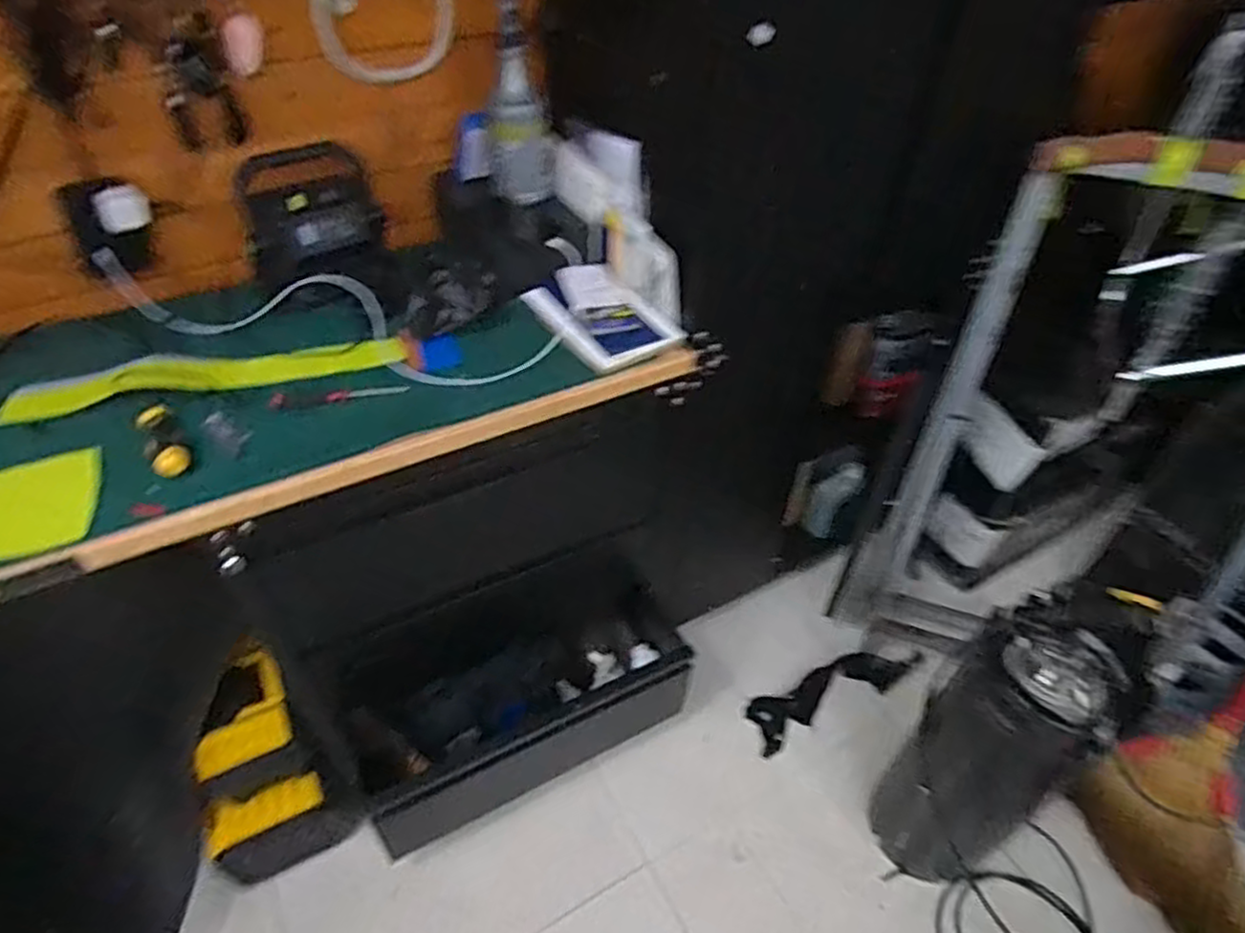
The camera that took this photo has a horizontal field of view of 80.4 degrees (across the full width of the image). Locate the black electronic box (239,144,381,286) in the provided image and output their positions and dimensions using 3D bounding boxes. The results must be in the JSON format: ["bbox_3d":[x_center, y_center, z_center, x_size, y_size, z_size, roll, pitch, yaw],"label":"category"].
[{"bbox_3d":[-0.452,-0.370,1.060,0.186,0.168,0.049,-27,10,-26],"label":"black electronic box"}]

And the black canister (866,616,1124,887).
[{"bbox_3d":[0.578,0.479,1.199,0.210,0.571,0.189,-31,54,-28],"label":"black canister"}]

